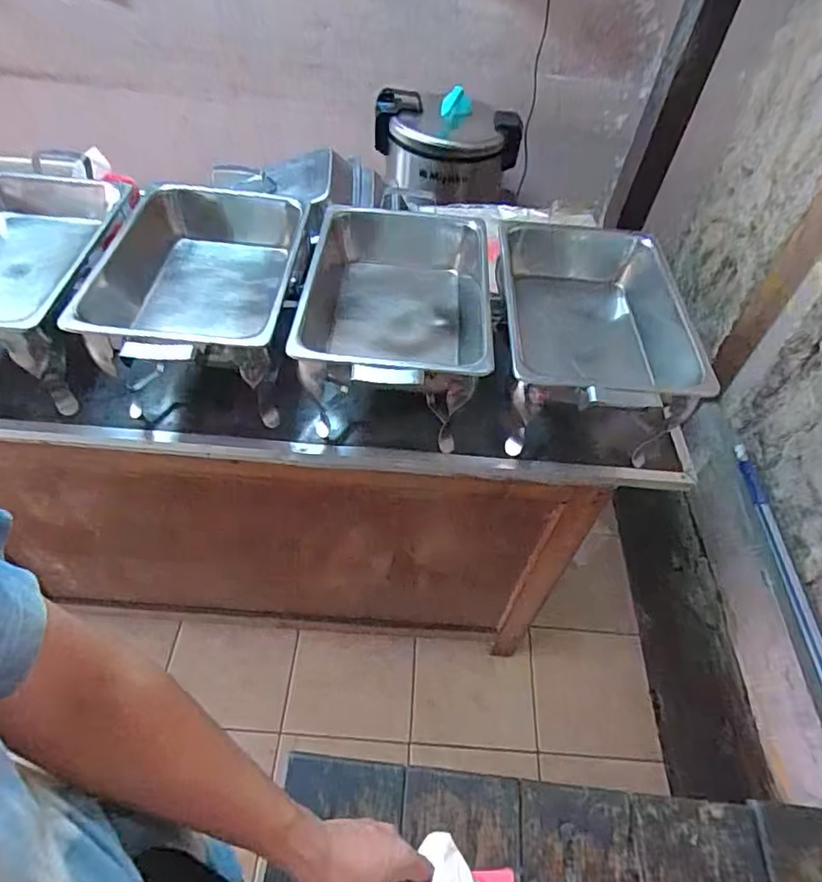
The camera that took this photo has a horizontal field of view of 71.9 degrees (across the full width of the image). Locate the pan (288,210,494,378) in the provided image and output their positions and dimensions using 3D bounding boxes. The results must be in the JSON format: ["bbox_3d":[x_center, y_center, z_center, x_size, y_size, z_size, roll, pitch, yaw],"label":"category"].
[{"bbox_3d":[-0.020,-0.200,0.844,0.268,0.123,0.370,4,51,-3],"label":"pan"}]

